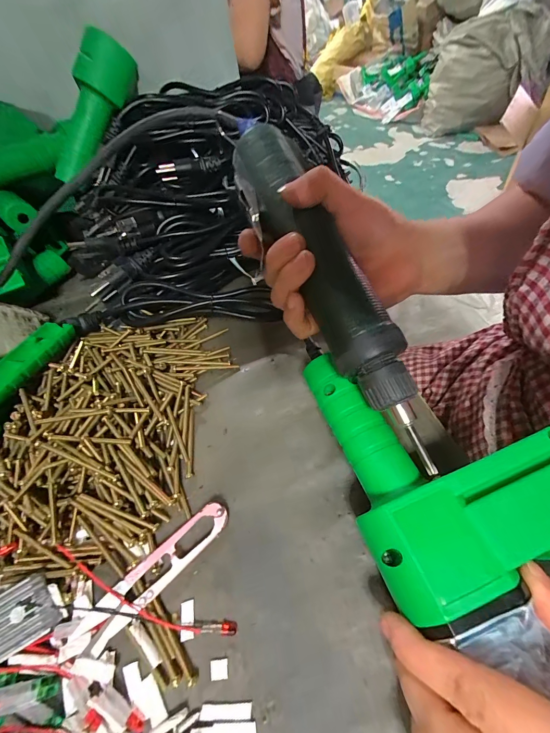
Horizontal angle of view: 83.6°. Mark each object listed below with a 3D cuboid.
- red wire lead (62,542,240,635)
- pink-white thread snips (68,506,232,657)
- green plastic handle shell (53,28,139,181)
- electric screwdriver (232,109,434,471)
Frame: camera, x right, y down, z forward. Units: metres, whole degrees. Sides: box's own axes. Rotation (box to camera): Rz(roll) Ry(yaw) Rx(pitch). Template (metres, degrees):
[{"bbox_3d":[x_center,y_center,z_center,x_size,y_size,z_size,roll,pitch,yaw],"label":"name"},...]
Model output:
[{"bbox_3d":[-0.083,0.141,0.181,0.122,0.007,0.027,9,57,15],"label":"red wire lead"},{"bbox_3d":[-0.072,0.125,0.189,0.103,0.012,0.021,-38,58,-17],"label":"pink-white thread snips"},{"bbox_3d":[-0.204,-0.279,0.341,0.145,0.054,0.049,-50,56,20],"label":"green plastic handle shell"},{"bbox_3d":[0.032,-0.056,0.193,0.046,0.032,0.233,-22,76,-11],"label":"electric screwdriver"}]

